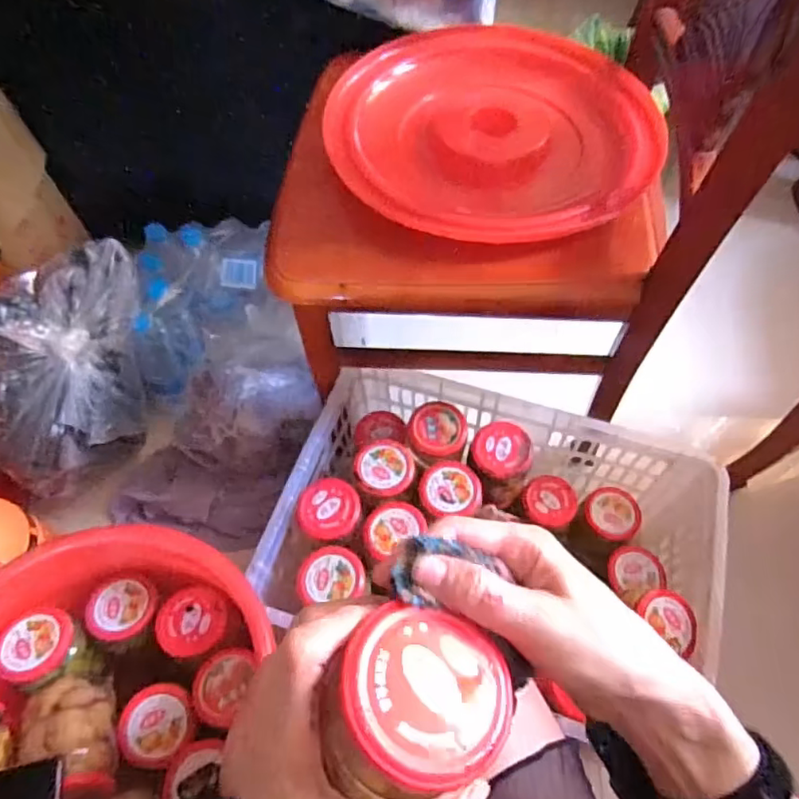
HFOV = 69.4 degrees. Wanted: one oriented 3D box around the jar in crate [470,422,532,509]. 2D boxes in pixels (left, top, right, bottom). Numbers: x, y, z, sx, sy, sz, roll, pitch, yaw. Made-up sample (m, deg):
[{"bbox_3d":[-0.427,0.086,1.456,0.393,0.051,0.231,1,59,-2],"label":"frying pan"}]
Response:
[{"bbox_3d":[0.125,0.082,0.726,0.071,0.098,0.075,-1,59,2],"label":"jar in crate"}]

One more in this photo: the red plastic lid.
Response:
[{"bbox_3d":[0.108,-0.320,0.671,0.369,0.047,0.328,-2,59,1],"label":"red plastic lid"}]

